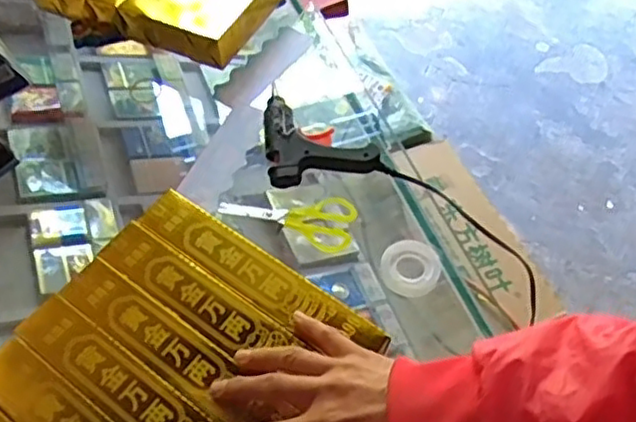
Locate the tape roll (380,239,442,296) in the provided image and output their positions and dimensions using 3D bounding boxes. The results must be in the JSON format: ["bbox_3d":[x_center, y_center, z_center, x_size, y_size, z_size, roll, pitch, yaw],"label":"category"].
[{"bbox_3d":[0.082,0.049,0.582,0.051,0.012,0.049,0,56,-1],"label":"tape roll"}]

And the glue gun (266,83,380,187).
[{"bbox_3d":[-0.001,-0.075,0.656,0.103,0.023,0.102,-8,56,-6],"label":"glue gun"}]

